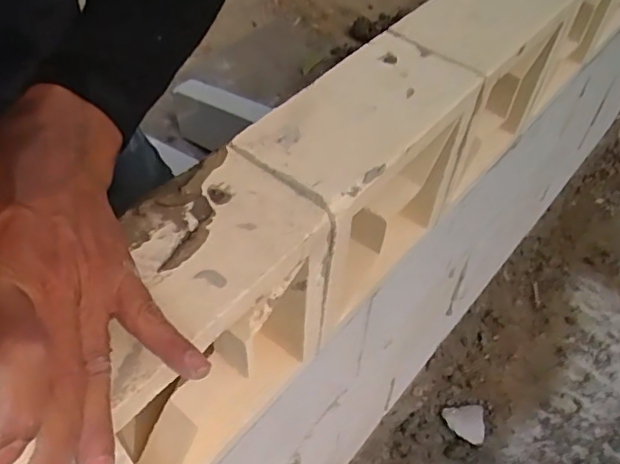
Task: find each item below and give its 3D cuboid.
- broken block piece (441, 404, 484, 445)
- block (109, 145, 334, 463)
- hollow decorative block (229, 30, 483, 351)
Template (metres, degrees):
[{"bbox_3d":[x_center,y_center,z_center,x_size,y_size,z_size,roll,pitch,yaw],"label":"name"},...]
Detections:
[{"bbox_3d":[0.288,0.358,1.051,0.073,0.016,0.066,5,50,2],"label":"broken block piece"},{"bbox_3d":[-0.082,0.074,0.384,0.087,0.182,0.191,34,57,24],"label":"block"},{"bbox_3d":[0.041,-0.041,0.483,0.094,0.177,0.190,34,57,24],"label":"hollow decorative block"}]

